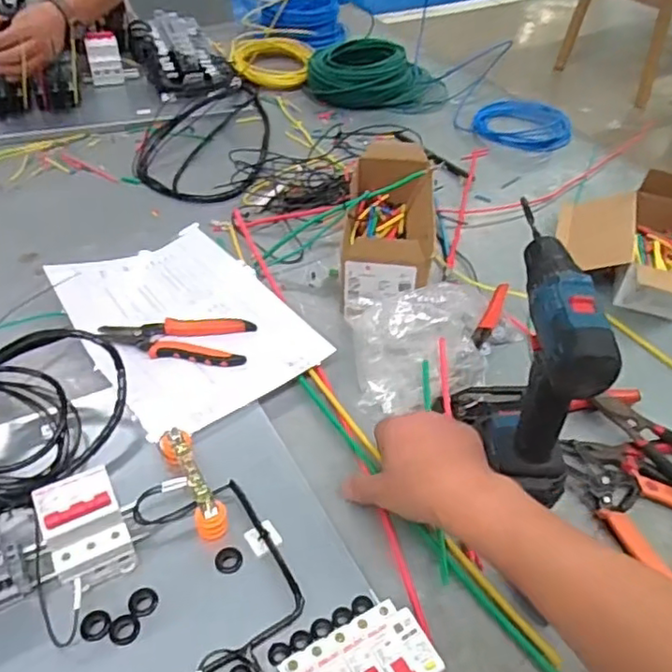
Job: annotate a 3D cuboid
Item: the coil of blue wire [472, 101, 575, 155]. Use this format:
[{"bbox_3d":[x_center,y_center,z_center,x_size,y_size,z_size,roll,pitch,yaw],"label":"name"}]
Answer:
[{"bbox_3d":[0.348,-0.388,1.117,0.188,0.030,0.162,-16,48,-19],"label":"coil of blue wire"}]

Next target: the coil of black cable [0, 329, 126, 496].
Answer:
[{"bbox_3d":[-0.303,0.063,0.559,0.191,0.090,0.162,12,45,8],"label":"coil of black cable"}]

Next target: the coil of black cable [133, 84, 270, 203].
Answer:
[{"bbox_3d":[-0.216,-0.337,1.016,0.210,0.040,0.370,0,45,-4],"label":"coil of black cable"}]

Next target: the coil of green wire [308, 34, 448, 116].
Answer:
[{"bbox_3d":[0.079,-0.498,1.169,0.260,0.084,0.158,4,45,0],"label":"coil of green wire"}]

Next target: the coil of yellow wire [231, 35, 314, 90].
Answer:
[{"bbox_3d":[-0.129,-0.551,1.230,0.159,0.055,0.151,0,45,-4],"label":"coil of yellow wire"}]

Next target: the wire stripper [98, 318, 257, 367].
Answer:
[{"bbox_3d":[-0.179,0.004,0.686,0.165,0.018,0.070,4,45,0],"label":"wire stripper"}]

